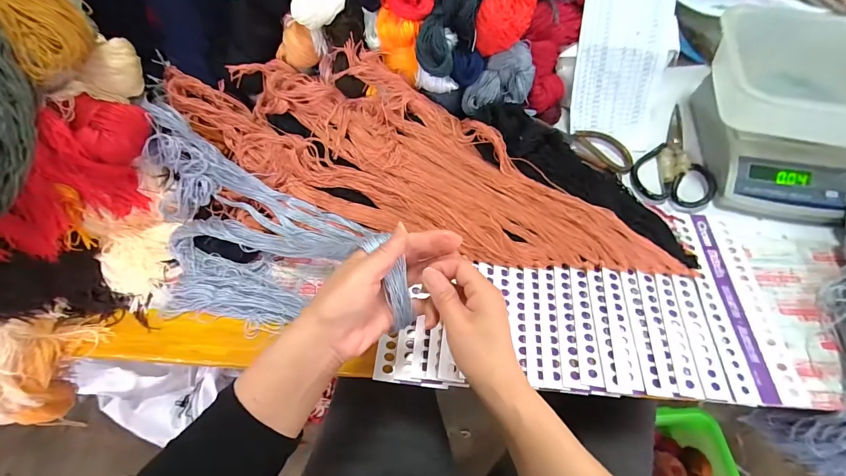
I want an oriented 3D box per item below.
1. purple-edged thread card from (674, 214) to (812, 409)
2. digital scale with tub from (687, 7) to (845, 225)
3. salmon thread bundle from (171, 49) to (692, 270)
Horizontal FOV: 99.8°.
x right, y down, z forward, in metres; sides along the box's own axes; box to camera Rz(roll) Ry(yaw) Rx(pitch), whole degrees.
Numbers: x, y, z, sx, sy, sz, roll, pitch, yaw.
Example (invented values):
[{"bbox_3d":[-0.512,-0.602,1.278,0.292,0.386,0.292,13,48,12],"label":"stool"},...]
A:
[{"bbox_3d":[0.379,0.074,0.441,0.086,0.010,0.238,3,61,-5],"label":"purple-edged thread card"},{"bbox_3d":[0.532,-0.177,0.492,0.251,0.131,0.273,3,64,3],"label":"digital scale with tub"},{"bbox_3d":[0.002,-0.098,0.476,0.686,0.104,0.186,16,65,9],"label":"salmon thread bundle"}]

